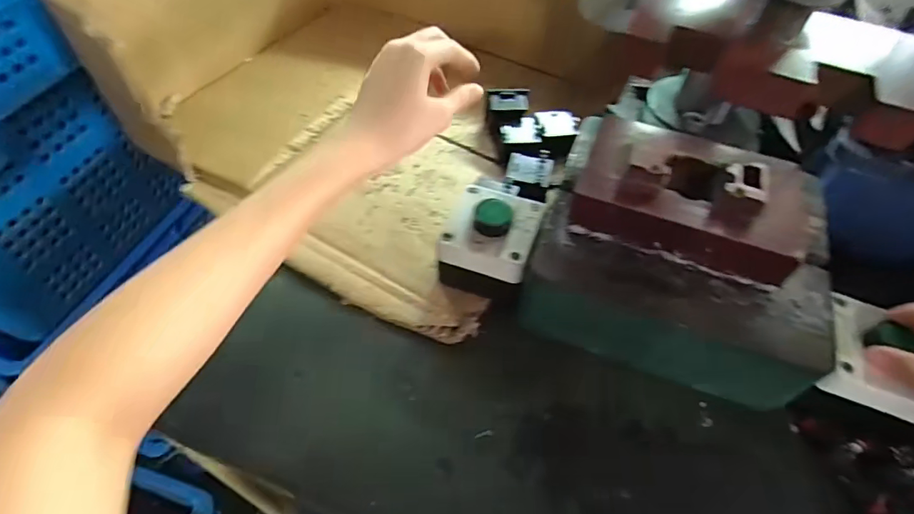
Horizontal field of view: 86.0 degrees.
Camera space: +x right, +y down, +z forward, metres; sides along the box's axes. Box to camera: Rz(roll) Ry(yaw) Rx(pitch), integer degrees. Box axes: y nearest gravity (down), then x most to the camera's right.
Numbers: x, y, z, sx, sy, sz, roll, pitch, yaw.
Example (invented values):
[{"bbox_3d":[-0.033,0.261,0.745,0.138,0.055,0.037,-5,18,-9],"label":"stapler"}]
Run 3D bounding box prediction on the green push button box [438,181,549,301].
[{"bbox_3d":[0.025,-0.012,0.377,0.067,0.061,0.072,18,54,9],"label":"green push button box"}]

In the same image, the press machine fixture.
[{"bbox_3d":[0.159,-0.008,0.347,0.192,0.101,0.159,19,55,10],"label":"press machine fixture"}]

